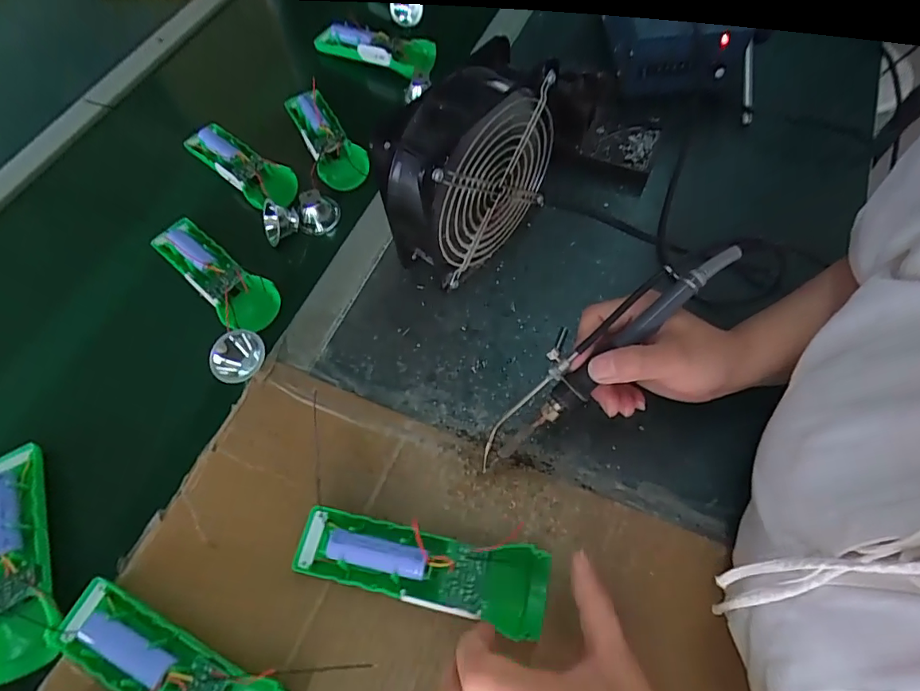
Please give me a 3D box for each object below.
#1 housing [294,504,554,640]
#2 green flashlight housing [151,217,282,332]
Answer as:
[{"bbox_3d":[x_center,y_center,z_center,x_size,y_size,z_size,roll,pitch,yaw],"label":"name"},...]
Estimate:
[{"bbox_3d":[-0.025,0.138,0.320,0.157,0.026,0.047,11,63,11],"label":"housing"},{"bbox_3d":[-0.219,-0.064,0.456,0.143,0.039,0.051,37,68,22],"label":"green flashlight housing"}]

